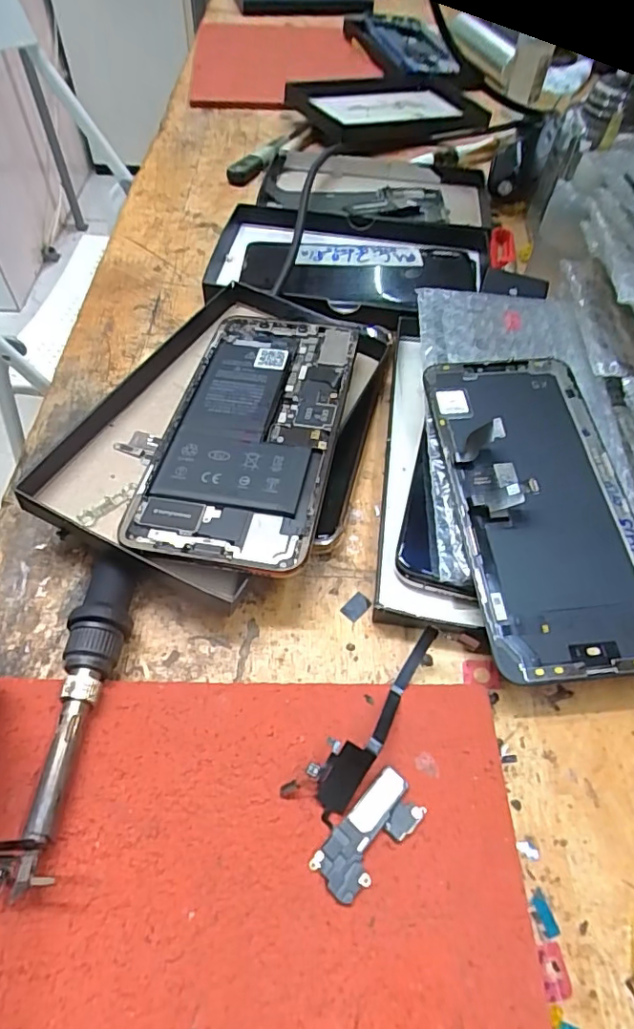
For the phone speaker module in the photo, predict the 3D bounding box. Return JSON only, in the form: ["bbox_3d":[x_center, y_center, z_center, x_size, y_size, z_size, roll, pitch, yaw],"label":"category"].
[{"bbox_3d":[0.017,0.105,0.178,0.018,0.004,0.039,38,62,23],"label":"phone speaker module"}]

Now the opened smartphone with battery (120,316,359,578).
[{"bbox_3d":[-0.029,-0.040,0.249,0.075,0.004,0.149,8,57,7],"label":"opened smartphone with battery"}]

